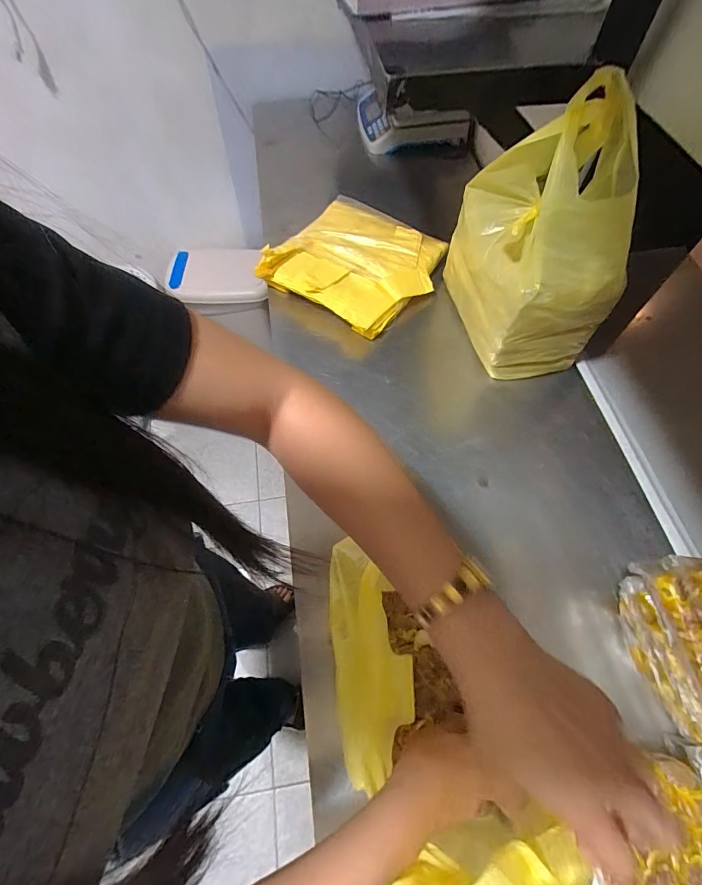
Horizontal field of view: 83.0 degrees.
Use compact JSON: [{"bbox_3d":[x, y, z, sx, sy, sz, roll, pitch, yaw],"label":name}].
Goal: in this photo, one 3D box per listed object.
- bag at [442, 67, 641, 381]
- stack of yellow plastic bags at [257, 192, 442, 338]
[{"bbox_3d":[0.251,-0.270,0.538,0.149,0.322,0.225,-7,62,-4],"label":"bag"},{"bbox_3d":[0.011,-0.323,0.715,0.265,0.042,0.257,32,66,16],"label":"stack of yellow plastic bags"}]

